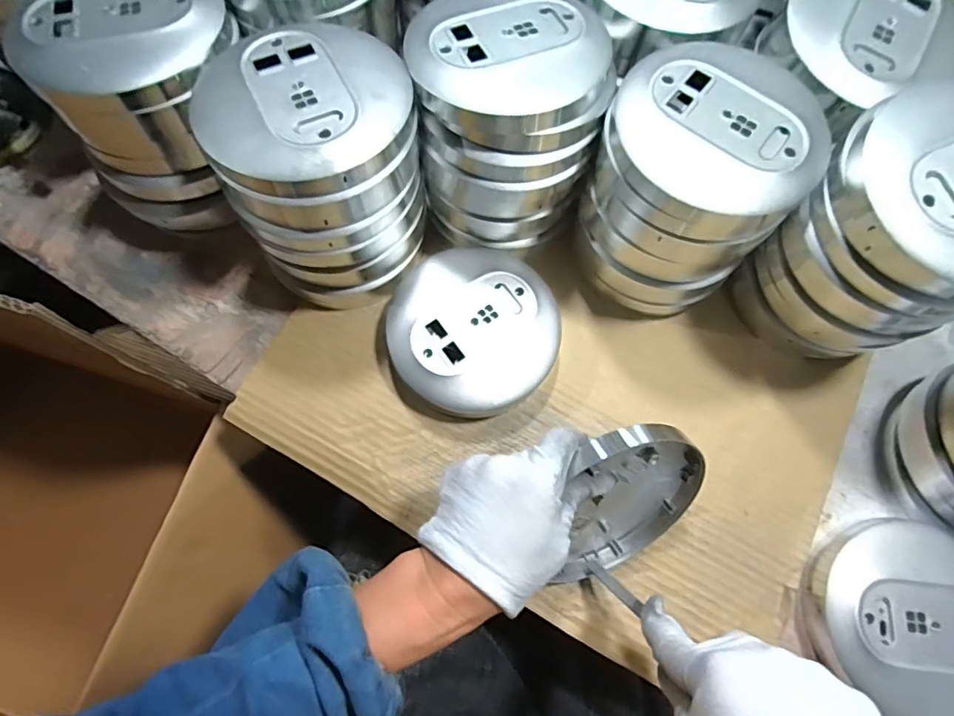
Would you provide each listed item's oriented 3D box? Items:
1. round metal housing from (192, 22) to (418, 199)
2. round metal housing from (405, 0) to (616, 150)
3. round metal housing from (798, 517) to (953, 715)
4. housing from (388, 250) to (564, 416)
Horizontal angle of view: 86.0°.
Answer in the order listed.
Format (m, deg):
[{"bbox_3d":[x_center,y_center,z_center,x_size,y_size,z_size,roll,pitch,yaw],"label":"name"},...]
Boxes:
[{"bbox_3d":[-0.107,-0.158,0.327,0.130,0.040,0.124,1,73,-2],"label":"round metal housing"},{"bbox_3d":[0.023,-0.214,0.356,0.136,0.047,0.120,2,73,-1],"label":"round metal housing"},{"bbox_3d":[0.314,0.190,0.364,0.143,0.035,0.131,38,76,9],"label":"round metal housing"},{"bbox_3d":[-0.003,-0.023,0.419,0.130,0.037,0.135,1,73,-2],"label":"housing"}]

